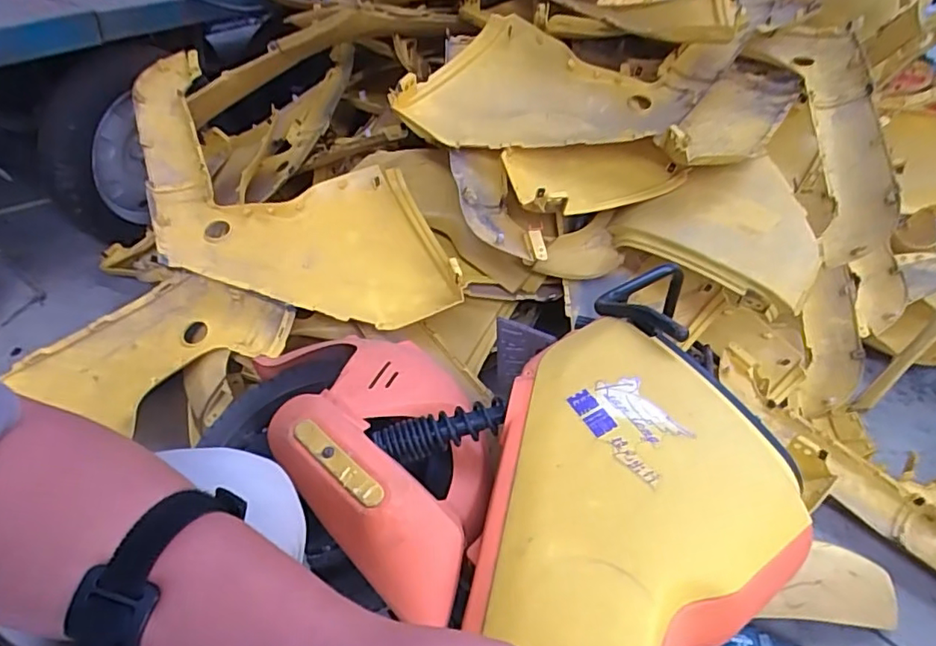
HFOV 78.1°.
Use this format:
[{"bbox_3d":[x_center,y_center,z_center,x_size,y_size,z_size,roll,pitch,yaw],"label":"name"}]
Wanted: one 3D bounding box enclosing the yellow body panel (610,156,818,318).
[{"bbox_3d":[0.445,-0.169,1.004,0.322,0.100,0.257,27,72,26],"label":"yellow body panel"}]

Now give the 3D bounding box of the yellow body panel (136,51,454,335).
[{"bbox_3d":[-0.330,-0.226,1.000,0.398,0.160,0.675,-18,45,-28],"label":"yellow body panel"}]

